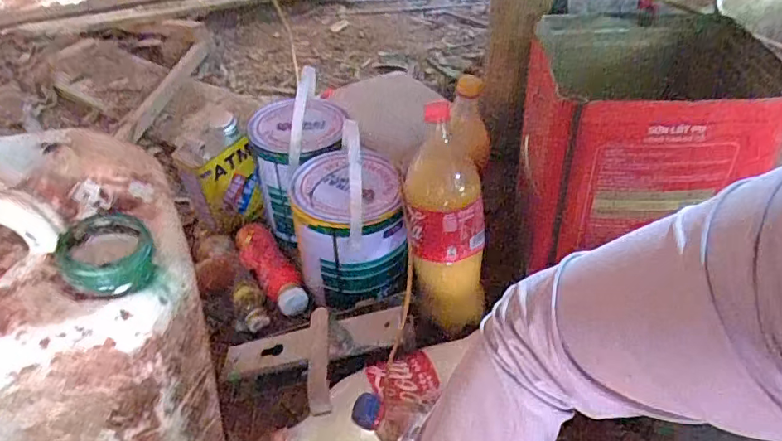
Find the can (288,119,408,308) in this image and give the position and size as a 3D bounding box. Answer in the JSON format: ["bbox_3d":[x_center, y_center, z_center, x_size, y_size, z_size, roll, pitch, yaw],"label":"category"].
[{"bbox_3d":[-0.057,-0.002,0.716,0.141,0.206,0.175,-6,41,-6],"label":"can"}]

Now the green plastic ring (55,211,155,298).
[{"bbox_3d":[-0.206,0.022,0.385,0.059,0.033,0.066,-16,43,-17],"label":"green plastic ring"}]

